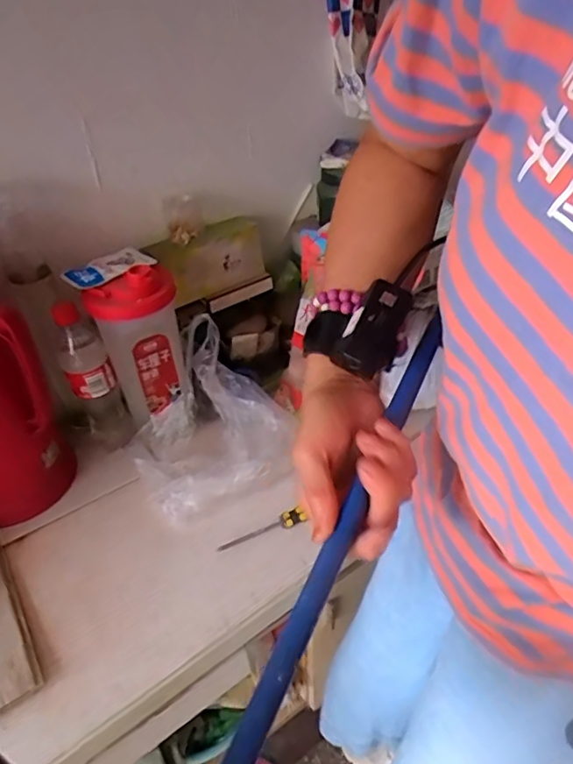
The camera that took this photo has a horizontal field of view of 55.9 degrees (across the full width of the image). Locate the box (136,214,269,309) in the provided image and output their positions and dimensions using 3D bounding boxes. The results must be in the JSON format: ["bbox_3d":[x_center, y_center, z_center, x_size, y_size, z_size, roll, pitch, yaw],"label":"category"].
[{"bbox_3d":[-0.129,-0.193,0.864,0.184,0.085,0.071,-29,46,-28],"label":"box"}]

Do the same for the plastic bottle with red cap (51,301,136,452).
[{"bbox_3d":[-0.278,-0.005,0.778,0.067,0.247,0.065,-21,43,-20],"label":"plastic bottle with red cap"}]

